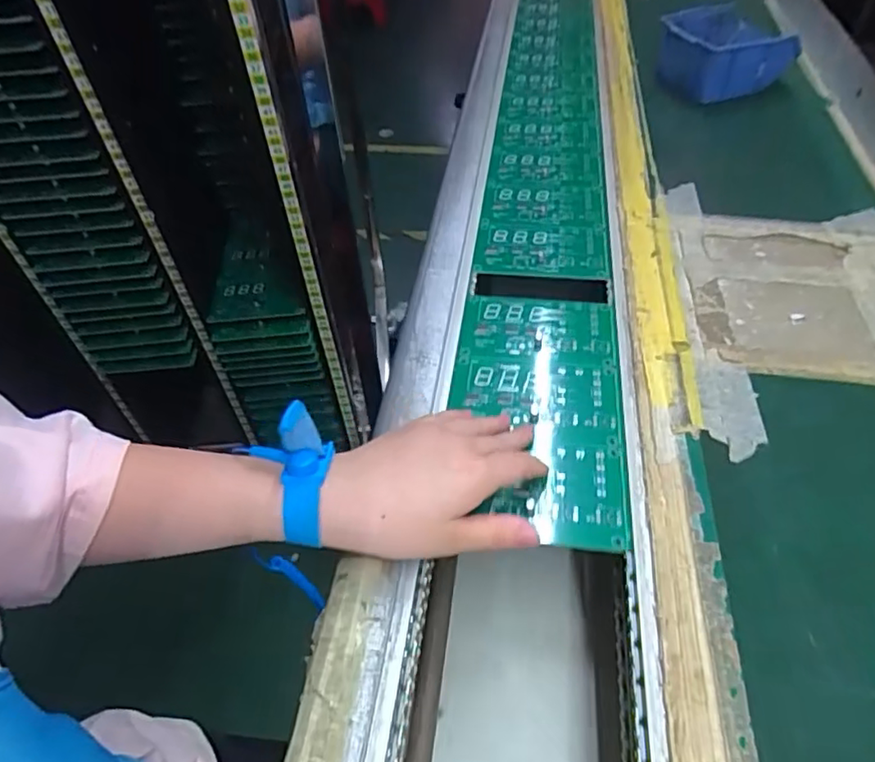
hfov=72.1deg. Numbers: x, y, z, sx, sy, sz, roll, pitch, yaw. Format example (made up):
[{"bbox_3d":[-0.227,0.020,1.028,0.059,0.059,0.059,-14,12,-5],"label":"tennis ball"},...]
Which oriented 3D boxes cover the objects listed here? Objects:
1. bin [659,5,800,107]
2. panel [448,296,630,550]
[{"bbox_3d":[0.365,-0.430,0.785,0.145,0.070,0.132,-10,48,-5],"label":"bin"},{"bbox_3d":[0.073,0.015,0.448,0.122,0.005,0.226,4,49,8],"label":"panel"}]

